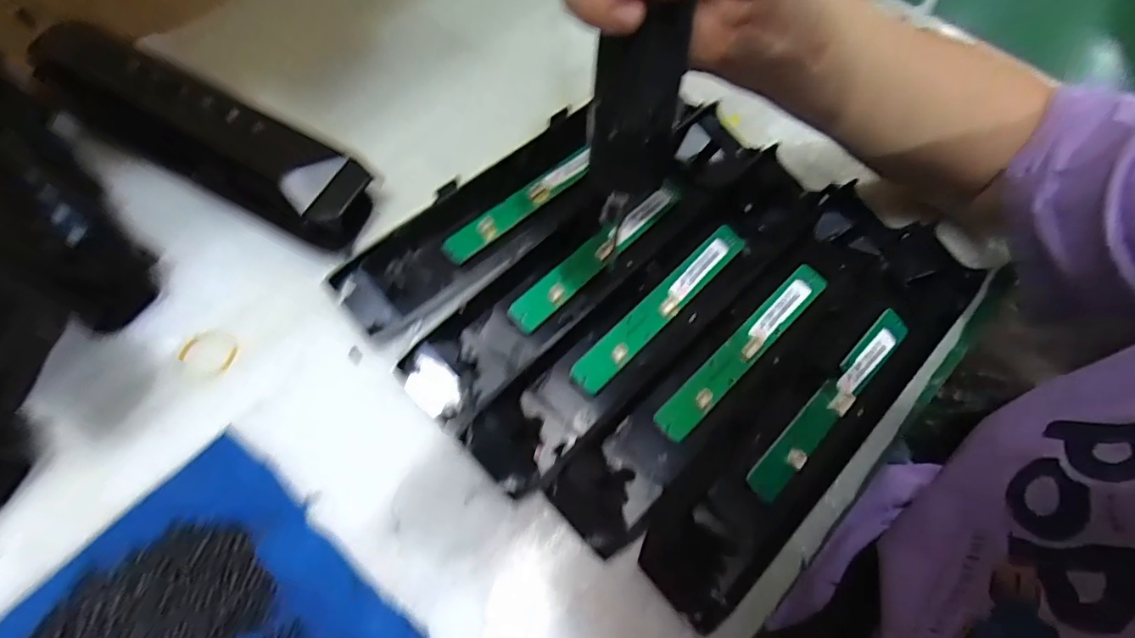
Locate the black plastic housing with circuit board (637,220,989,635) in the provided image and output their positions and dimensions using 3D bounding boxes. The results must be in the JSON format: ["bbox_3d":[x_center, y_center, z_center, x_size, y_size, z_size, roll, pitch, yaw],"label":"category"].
[{"bbox_3d":[0.146,0.046,0.297,0.270,0.012,0.063,-41,73,-17],"label":"black plastic housing with circuit board"}]

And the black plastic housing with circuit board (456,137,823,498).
[{"bbox_3d":[0.053,-0.007,0.326,0.059,0.017,0.264,41,71,16],"label":"black plastic housing with circuit board"}]

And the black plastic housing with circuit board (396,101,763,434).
[{"bbox_3d":[0.016,-0.043,0.331,0.061,0.016,0.262,42,72,16],"label":"black plastic housing with circuit board"}]

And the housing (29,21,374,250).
[{"bbox_3d":[-0.243,-0.126,0.353,0.268,0.039,0.063,27,68,10],"label":"housing"}]

